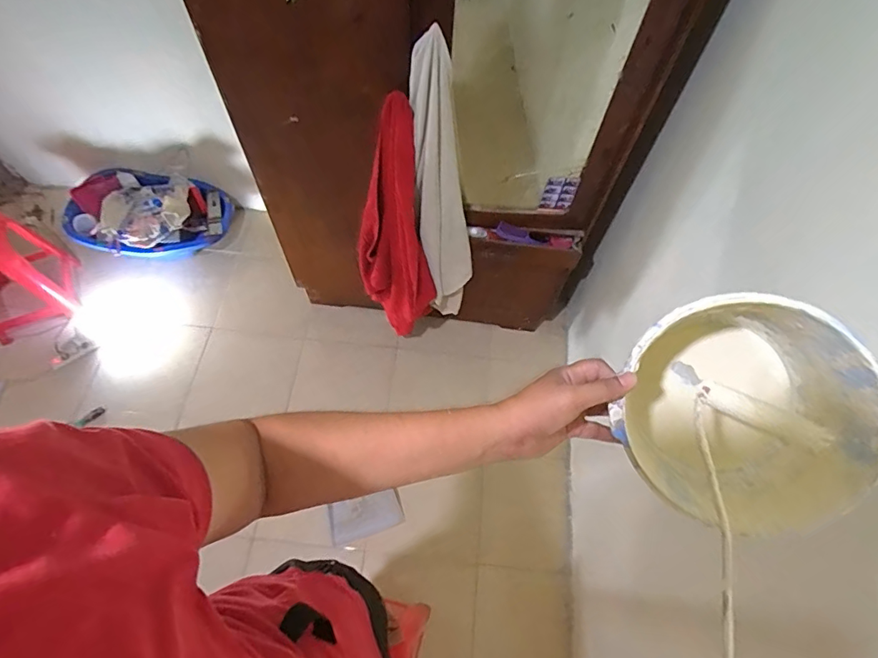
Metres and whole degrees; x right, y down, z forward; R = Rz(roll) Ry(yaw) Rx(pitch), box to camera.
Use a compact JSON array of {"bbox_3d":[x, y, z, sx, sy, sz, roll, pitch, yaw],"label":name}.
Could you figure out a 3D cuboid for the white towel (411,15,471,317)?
[{"bbox_3d":[0.013,-0.318,1.375,0.155,0.924,0.151,-9,63,-7],"label":"white towel"}]

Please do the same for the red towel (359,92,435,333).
[{"bbox_3d":[-0.135,-0.240,1.407,0.201,0.741,0.230,-15,64,-10],"label":"red towel"}]

